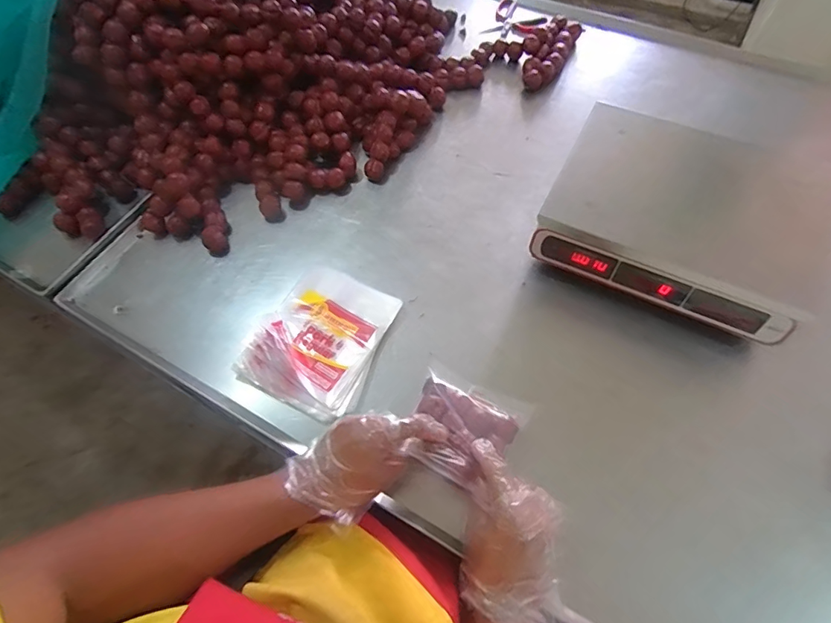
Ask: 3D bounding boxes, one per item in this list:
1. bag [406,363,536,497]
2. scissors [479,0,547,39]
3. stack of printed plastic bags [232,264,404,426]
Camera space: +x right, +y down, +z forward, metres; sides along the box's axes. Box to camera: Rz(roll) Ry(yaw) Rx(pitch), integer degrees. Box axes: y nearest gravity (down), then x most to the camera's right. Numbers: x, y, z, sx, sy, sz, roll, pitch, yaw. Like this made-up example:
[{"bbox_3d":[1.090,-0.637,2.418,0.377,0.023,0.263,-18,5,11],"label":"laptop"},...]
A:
[{"bbox_3d":[0.059,0.148,0.608,0.138,0.039,0.129,28,57,12],"label":"bag"},{"bbox_3d":[0.213,-0.622,1.042,0.118,0.027,0.137,-38,57,-15],"label":"scissors"},{"bbox_3d":[-0.131,0.030,0.680,0.169,0.046,0.205,23,64,15],"label":"stack of printed plastic bags"}]

